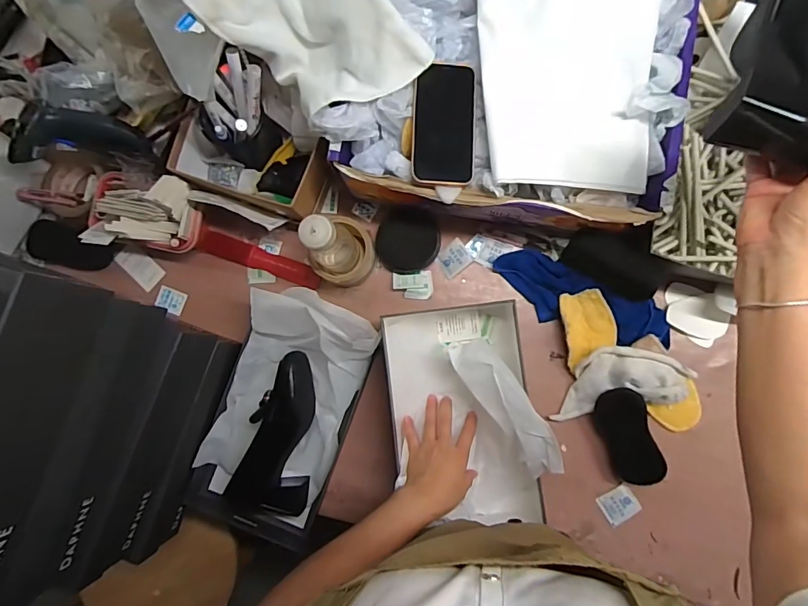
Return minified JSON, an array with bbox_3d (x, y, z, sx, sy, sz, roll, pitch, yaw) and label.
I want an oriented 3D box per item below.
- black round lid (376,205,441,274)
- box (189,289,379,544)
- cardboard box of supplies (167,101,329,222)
[{"bbox_3d":[0.006,-0.091,0.650,0.090,0.012,0.096,1,107,5],"label":"black round lid"},{"bbox_3d":[-0.170,0.155,0.622,0.182,0.088,0.341,22,88,5],"label":"box"},{"bbox_3d":[-0.207,-0.191,0.636,0.199,0.090,0.109,20,87,5],"label":"cardboard box of supplies"}]

